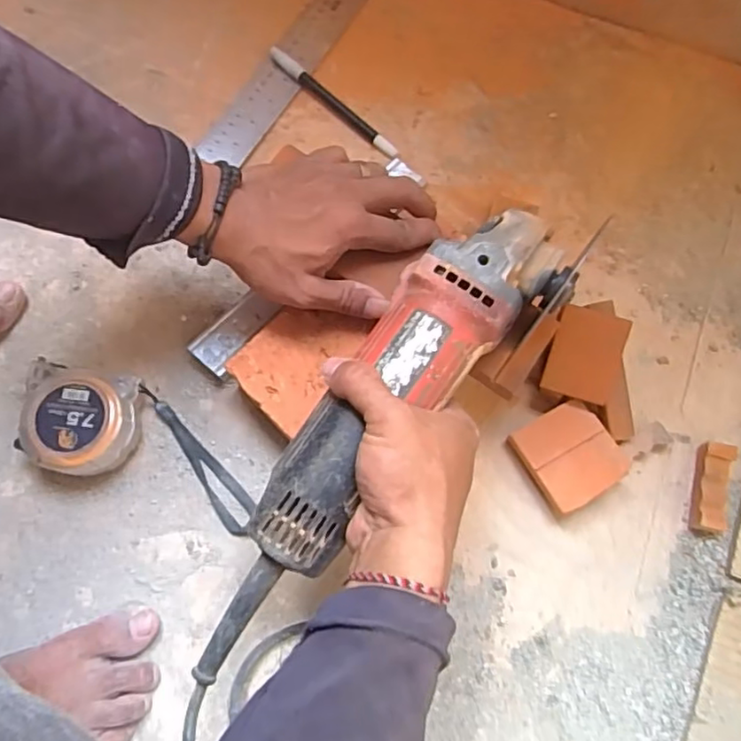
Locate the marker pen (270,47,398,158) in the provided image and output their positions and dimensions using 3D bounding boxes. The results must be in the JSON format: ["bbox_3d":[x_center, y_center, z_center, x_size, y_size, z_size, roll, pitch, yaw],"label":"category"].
[{"bbox_3d":[-0.032,-0.234,0.533,0.144,0.010,0.016,41,78,10],"label":"marker pen"}]

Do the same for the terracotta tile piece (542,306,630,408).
[{"bbox_3d":[0.151,-0.011,0.434,0.046,0.004,0.061,17,103,12],"label":"terracotta tile piece"}]

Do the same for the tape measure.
[{"bbox_3d":[-0.205,0.037,0.439,0.073,0.043,0.071,8,74,2],"label":"tape measure"}]

